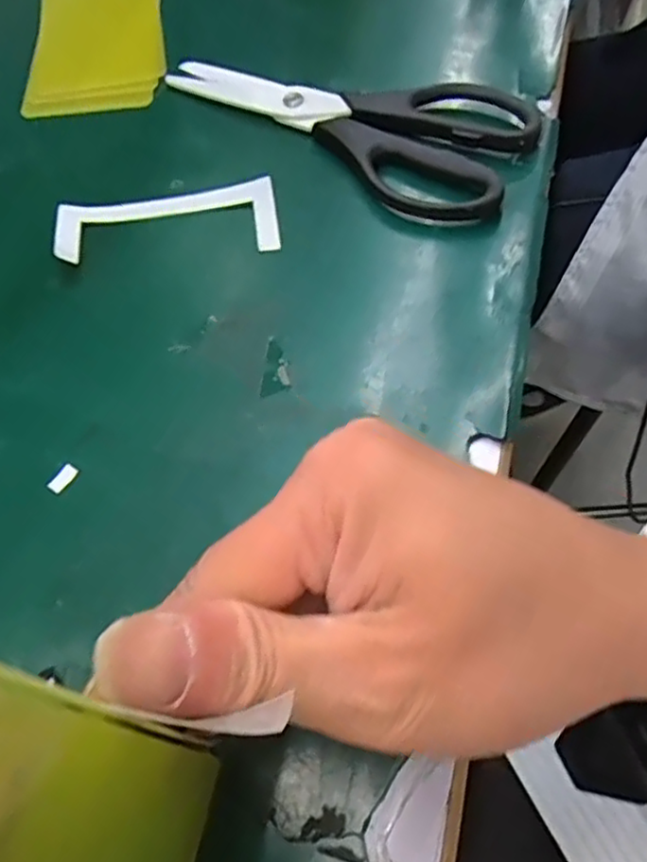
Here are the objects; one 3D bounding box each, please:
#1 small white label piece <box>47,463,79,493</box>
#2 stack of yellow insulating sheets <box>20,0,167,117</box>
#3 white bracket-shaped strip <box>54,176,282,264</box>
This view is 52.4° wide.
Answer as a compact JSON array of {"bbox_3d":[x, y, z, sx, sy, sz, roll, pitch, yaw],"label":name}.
[{"bbox_3d":[-0.093,0.017,0.236,0.006,0.004,0.011,33,66,8],"label":"small white label piece"},{"bbox_3d":[-0.126,-0.230,0.371,0.071,0.011,0.136,-4,61,-1],"label":"stack of yellow insulating sheets"},{"bbox_3d":[-0.070,-0.093,0.292,0.097,0.009,0.037,-7,61,-2],"label":"white bracket-shaped strip"}]

